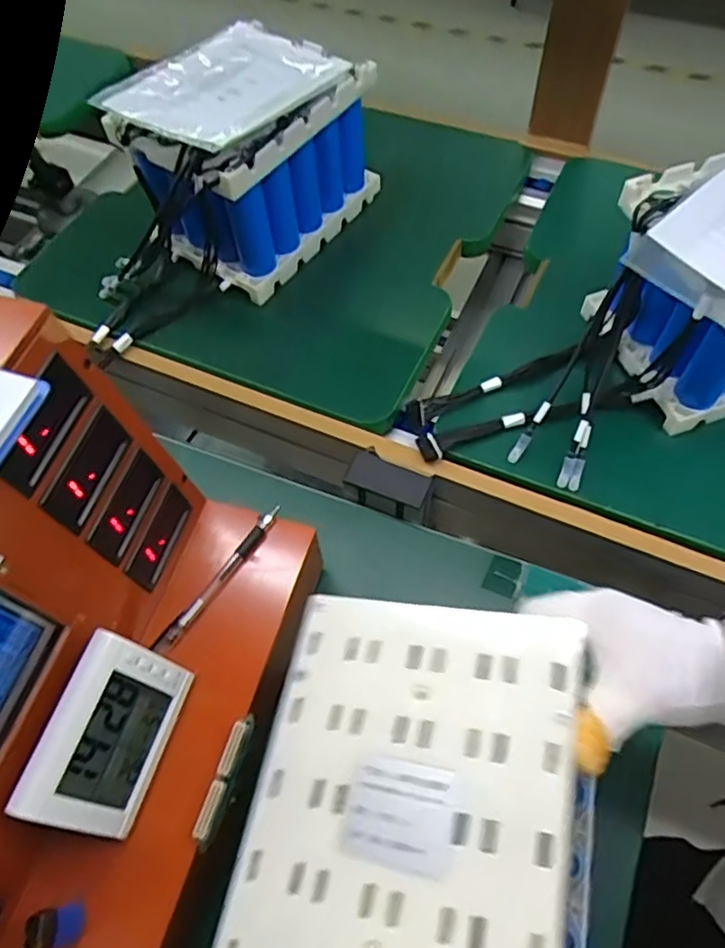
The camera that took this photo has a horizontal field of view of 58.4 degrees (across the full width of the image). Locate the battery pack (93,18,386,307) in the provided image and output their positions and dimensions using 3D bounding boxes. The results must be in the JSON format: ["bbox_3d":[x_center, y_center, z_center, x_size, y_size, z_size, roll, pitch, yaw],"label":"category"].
[{"bbox_3d":[-0.117,-0.351,0.722,0.163,0.193,0.240,32,67,19],"label":"battery pack"}]

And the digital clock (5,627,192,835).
[{"bbox_3d":[-0.165,0.172,0.425,0.049,0.080,0.114,14,62,11],"label":"digital clock"}]

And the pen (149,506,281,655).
[{"bbox_3d":[-0.115,0.083,0.525,0.012,0.009,0.146,29,66,18],"label":"pen"}]

